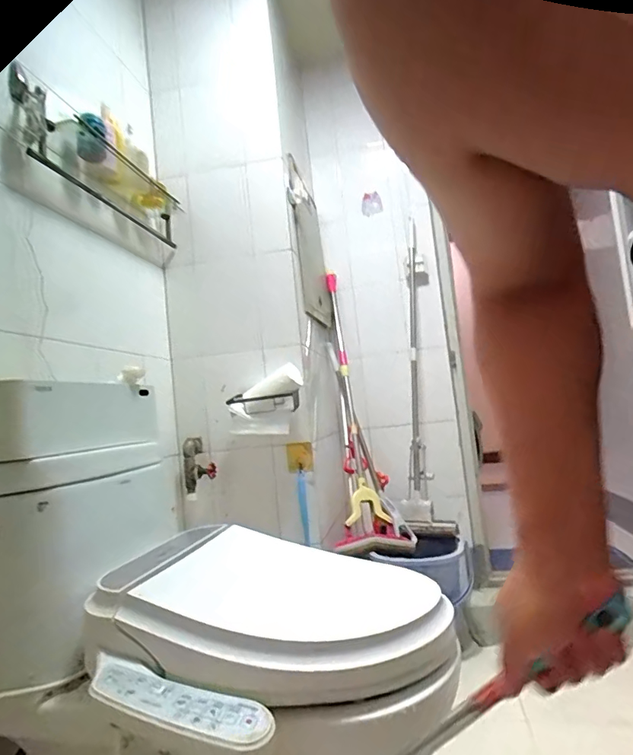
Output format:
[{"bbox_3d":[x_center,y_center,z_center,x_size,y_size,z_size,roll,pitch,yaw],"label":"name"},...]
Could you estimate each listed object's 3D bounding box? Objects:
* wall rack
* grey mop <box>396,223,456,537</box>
[{"bbox_3d":[-0.522,-0.530,1.217,0.102,0.170,0.595,-6,-4,11],"label":"wall rack"},{"bbox_3d":[0.382,0.005,1.852,0.190,1.087,0.353,-6,-4,13],"label":"grey mop"}]

